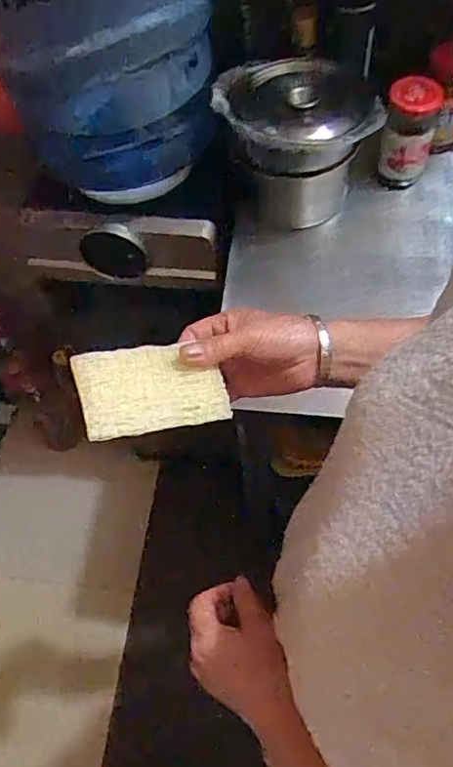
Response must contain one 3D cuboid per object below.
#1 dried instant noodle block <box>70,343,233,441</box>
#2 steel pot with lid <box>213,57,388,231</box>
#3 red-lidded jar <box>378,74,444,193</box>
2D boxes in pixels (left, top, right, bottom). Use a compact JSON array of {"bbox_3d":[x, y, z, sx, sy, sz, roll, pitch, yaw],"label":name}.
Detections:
[{"bbox_3d":[-0.055,0.001,0.426,0.104,0.007,0.069,-9,66,-17],"label":"dried instant noodle block"},{"bbox_3d":[0.081,-0.301,0.722,0.167,0.144,0.157,-2,61,3],"label":"steel pot with lid"},{"bbox_3d":[0.227,-0.310,0.714,0.064,0.125,0.067,-2,61,3],"label":"red-lidded jar"}]

